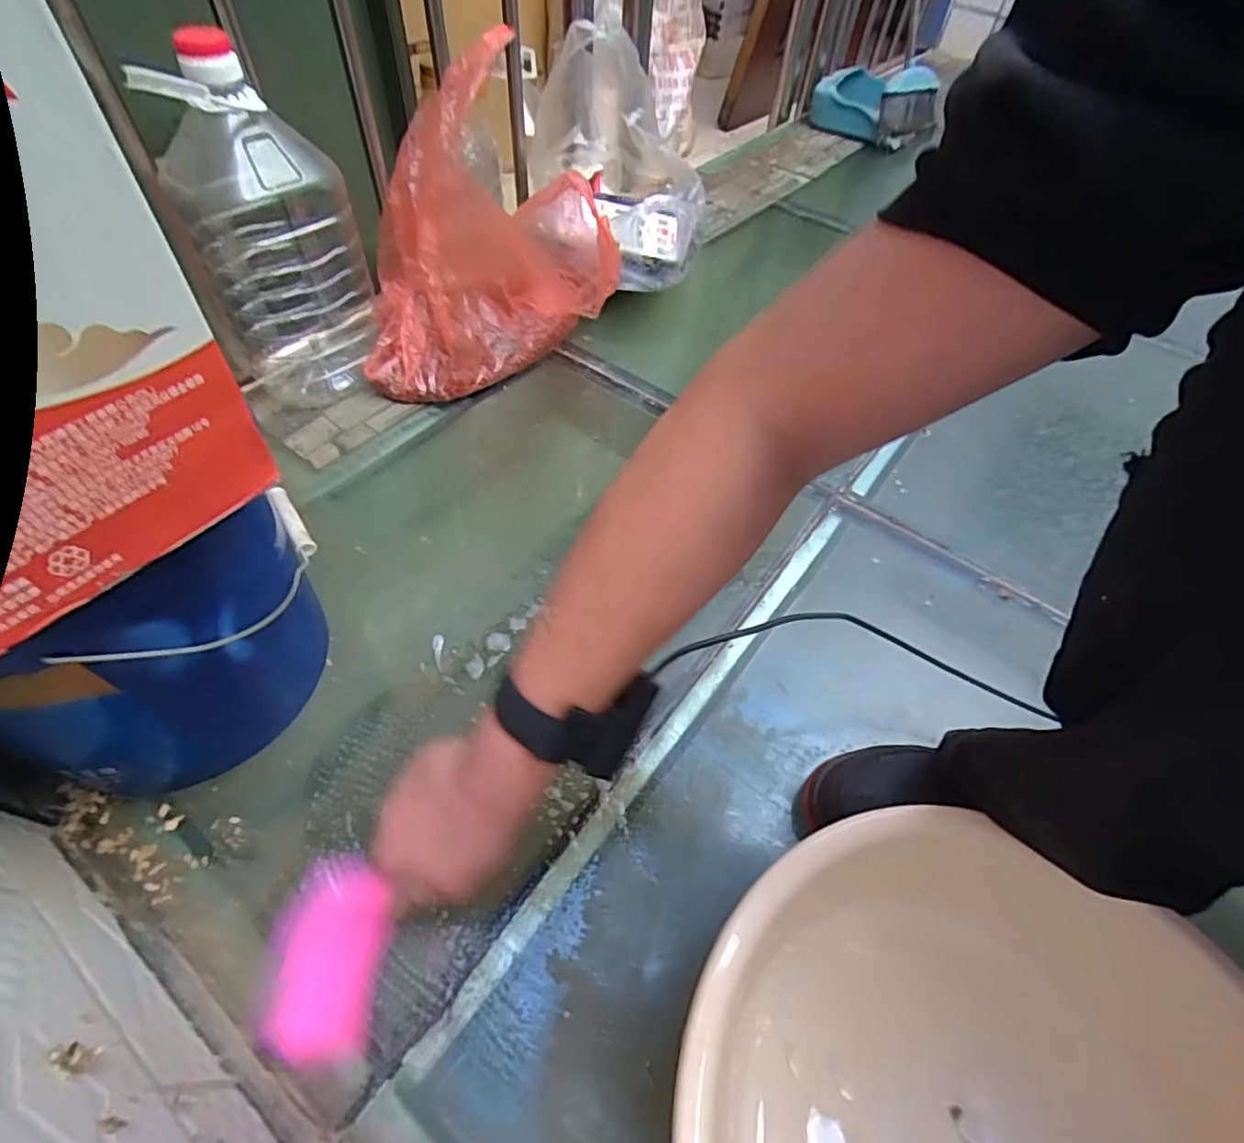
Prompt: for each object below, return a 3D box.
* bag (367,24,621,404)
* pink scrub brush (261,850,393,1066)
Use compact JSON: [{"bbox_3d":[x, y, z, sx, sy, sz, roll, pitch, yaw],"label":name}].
[{"bbox_3d":[-0.168,-0.396,0.728,0.319,0.299,0.185,-18,54,-17],"label":"bag"},{"bbox_3d":[-0.188,0.245,0.399,0.061,0.037,0.113,6,53,0],"label":"pink scrub brush"}]

